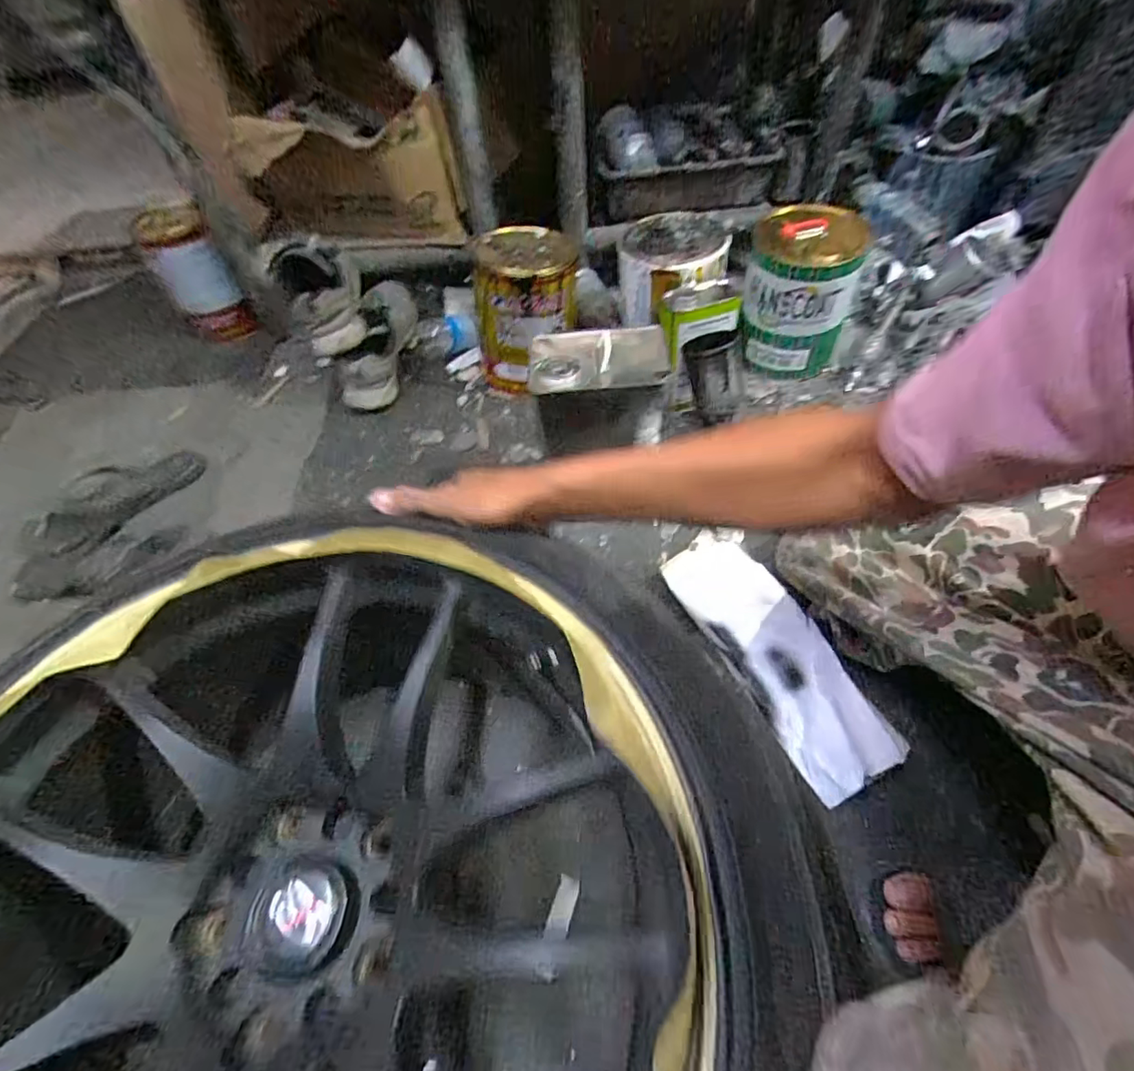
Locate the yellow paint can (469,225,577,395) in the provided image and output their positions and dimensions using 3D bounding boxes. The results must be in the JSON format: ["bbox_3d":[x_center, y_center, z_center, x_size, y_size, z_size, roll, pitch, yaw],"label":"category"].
[{"bbox_3d":[-0.070,-0.376,0.921,0.170,0.213,0.164,-2,54,3],"label":"yellow paint can"}]

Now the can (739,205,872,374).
[{"bbox_3d":[0.373,-0.386,0.893,0.157,0.215,0.155,14,56,15],"label":"can"}]

